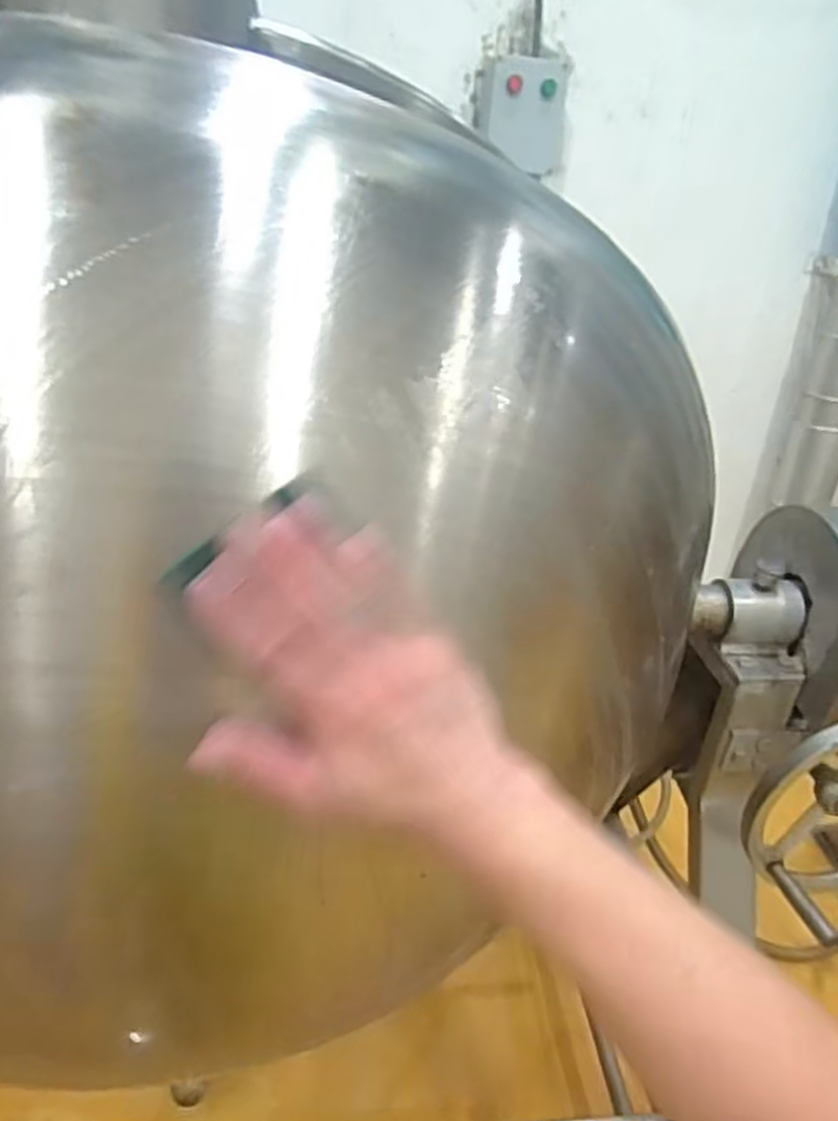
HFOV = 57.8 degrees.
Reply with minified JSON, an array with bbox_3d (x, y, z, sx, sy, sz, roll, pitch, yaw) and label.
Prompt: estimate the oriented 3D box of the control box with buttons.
[{"bbox_3d":[0.200,-0.859,1.467,0.176,0.182,0.096,2,29,-1],"label":"control box with buttons"}]

